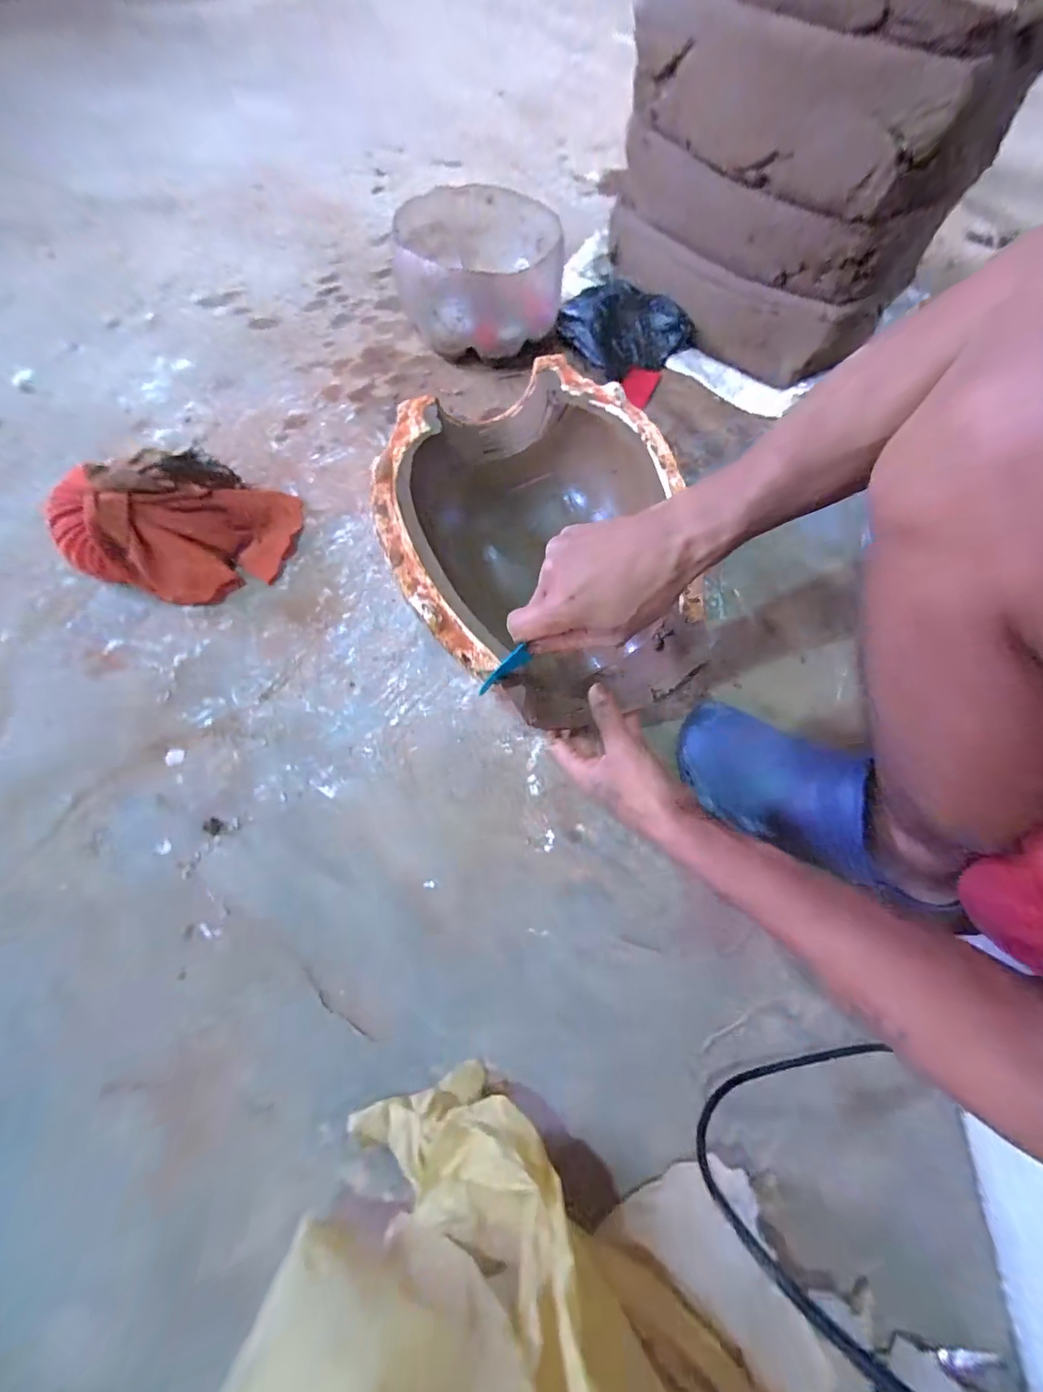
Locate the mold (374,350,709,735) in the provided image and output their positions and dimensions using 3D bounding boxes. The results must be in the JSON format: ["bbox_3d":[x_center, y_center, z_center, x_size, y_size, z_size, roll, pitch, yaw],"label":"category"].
[{"bbox_3d":[0.019,-0.140,0.517,0.291,0.183,0.373,-21,69,-10],"label":"mold"}]

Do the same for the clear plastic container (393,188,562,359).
[{"bbox_3d":[-0.067,-0.637,0.716,0.215,0.134,0.211,-10,68,-6],"label":"clear plastic container"}]

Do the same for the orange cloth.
[{"bbox_3d":[-0.401,-0.210,0.538,0.239,0.104,0.178,5,67,1],"label":"orange cloth"}]

